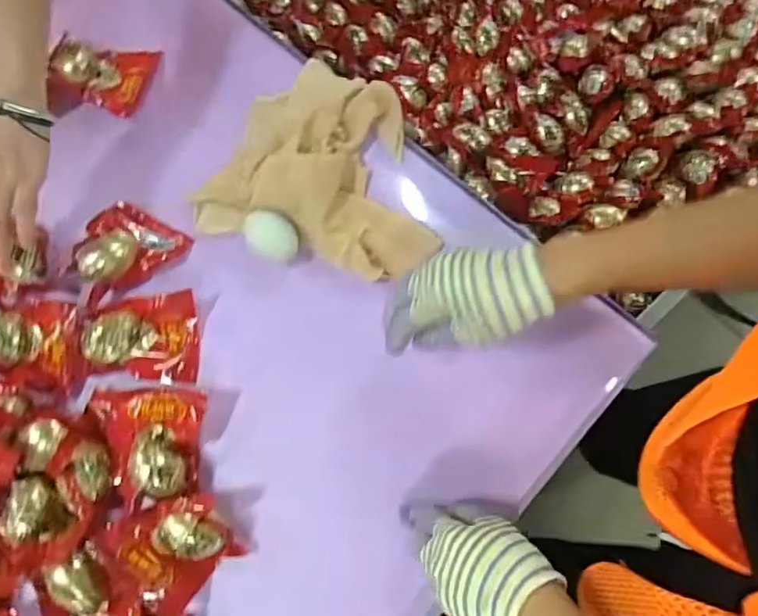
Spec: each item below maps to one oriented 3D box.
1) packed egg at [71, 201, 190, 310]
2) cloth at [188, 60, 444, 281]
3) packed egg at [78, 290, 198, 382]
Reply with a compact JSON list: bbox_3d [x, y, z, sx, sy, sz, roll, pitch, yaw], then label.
[{"bbox_3d":[-0.260,-0.064,0.603,0.109,0.042,0.094,-41,78,-10],"label":"packed egg"},{"bbox_3d":[-0.048,-0.148,0.606,0.245,0.057,0.197,17,76,5],"label":"cloth"},{"bbox_3d":[-0.228,0.029,0.572,0.106,0.041,0.083,-4,75,0],"label":"packed egg"}]

